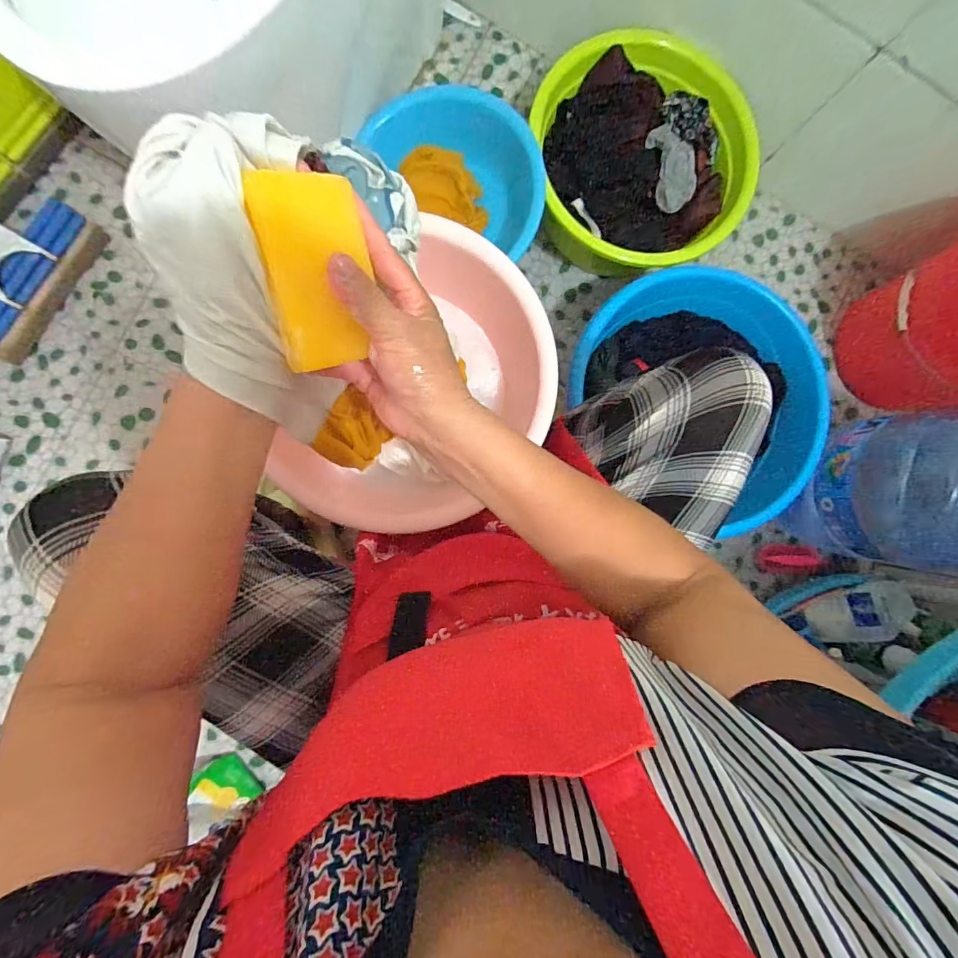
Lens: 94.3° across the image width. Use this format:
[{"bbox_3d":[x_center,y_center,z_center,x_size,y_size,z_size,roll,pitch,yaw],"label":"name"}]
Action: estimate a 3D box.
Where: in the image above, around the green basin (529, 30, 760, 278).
[{"bbox_3d":[0.269,-0.546,0.793,0.337,0.171,0.352,0,88,-6],"label":"green basin"}]

